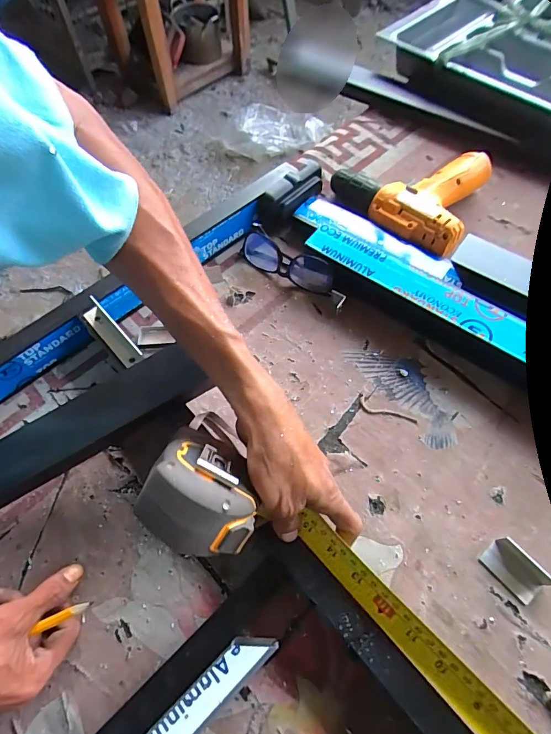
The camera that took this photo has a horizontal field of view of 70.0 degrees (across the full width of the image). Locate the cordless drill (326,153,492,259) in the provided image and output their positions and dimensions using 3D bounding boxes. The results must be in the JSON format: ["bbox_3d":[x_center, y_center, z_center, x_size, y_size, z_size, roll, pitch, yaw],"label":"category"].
[{"bbox_3d":[0.172,-0.238,0.530,0.182,0.051,0.163,24,66,14],"label":"cordless drill"}]

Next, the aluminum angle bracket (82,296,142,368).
[{"bbox_3d":[-0.171,-0.035,0.408,0.022,0.021,0.089,-40,69,-16],"label":"aluminum angle bracket"}]

